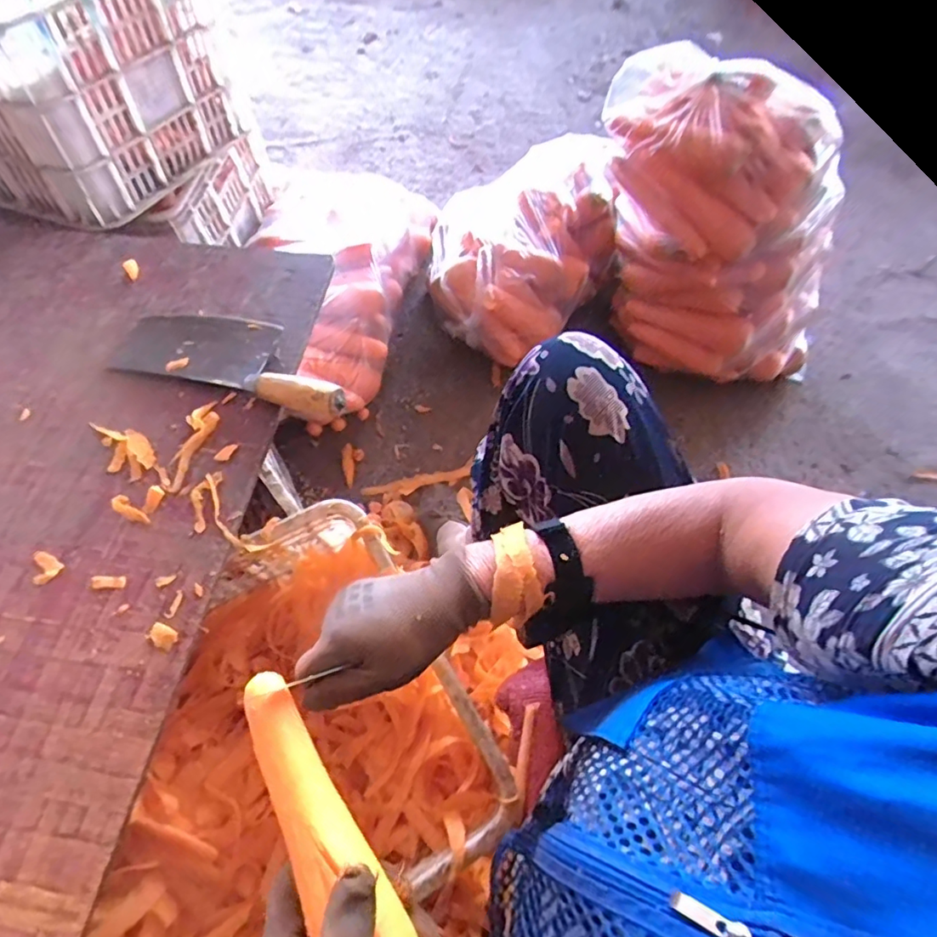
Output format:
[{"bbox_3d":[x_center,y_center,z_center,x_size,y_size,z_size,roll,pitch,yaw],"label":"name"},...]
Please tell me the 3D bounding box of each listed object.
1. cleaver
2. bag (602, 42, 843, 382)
[{"bbox_3d":[-0.240,-0.119,0.563,0.267,0.037,0.097,16,64,10],"label":"cleaver"},{"bbox_3d":[0.376,-0.342,0.833,0.440,0.371,0.212,26,67,12],"label":"bag"}]

